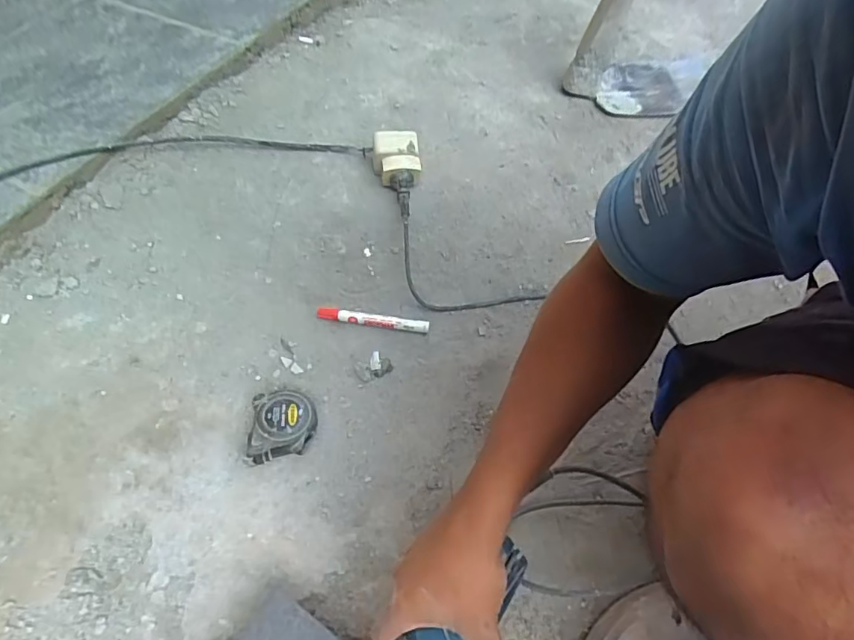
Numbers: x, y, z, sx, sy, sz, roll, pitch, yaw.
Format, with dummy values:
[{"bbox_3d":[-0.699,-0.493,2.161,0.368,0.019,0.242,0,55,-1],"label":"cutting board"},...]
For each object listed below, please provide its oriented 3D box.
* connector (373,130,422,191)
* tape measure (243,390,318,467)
[{"bbox_3d":[-0.046,-0.238,0.805,0.072,0.061,0.082,-8,55,0],"label":"connector"},{"bbox_3d":[-0.161,0.120,0.602,0.074,0.040,0.082,-4,55,2],"label":"tape measure"}]

